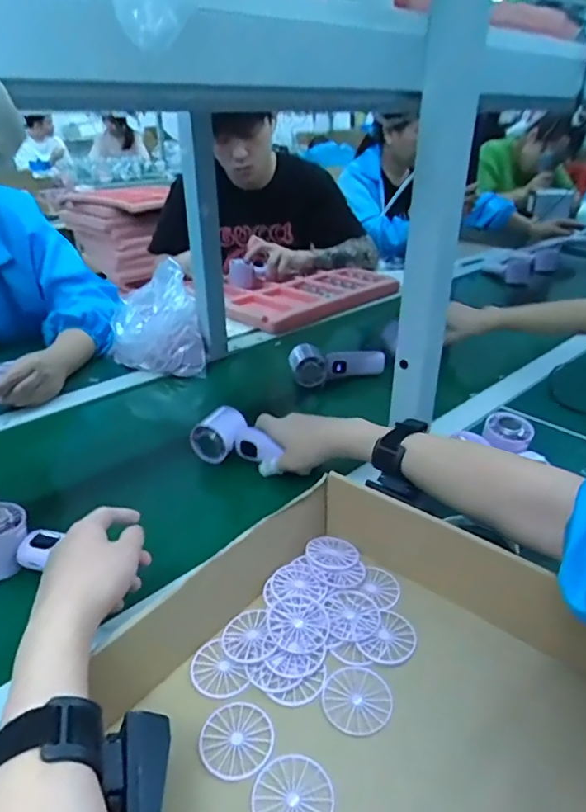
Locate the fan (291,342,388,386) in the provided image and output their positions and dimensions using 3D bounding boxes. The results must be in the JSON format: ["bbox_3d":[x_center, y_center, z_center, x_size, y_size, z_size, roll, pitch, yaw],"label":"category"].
[{"bbox_3d":[0.076,-0.069,0.892,0.156,0.065,0.050,-2,30,-4],"label":"fan"}]

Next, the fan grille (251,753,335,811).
[{"bbox_3d":[0.000,0.248,0.331,0.049,0.004,0.050,0,30,0],"label":"fan grille"}]

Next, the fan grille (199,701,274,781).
[{"bbox_3d":[-0.039,0.230,0.363,0.049,0.004,0.050,0,30,0],"label":"fan grille"}]

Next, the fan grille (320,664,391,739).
[{"bbox_3d":[0.048,0.216,0.386,0.049,0.004,0.050,0,30,0],"label":"fan grille"}]

